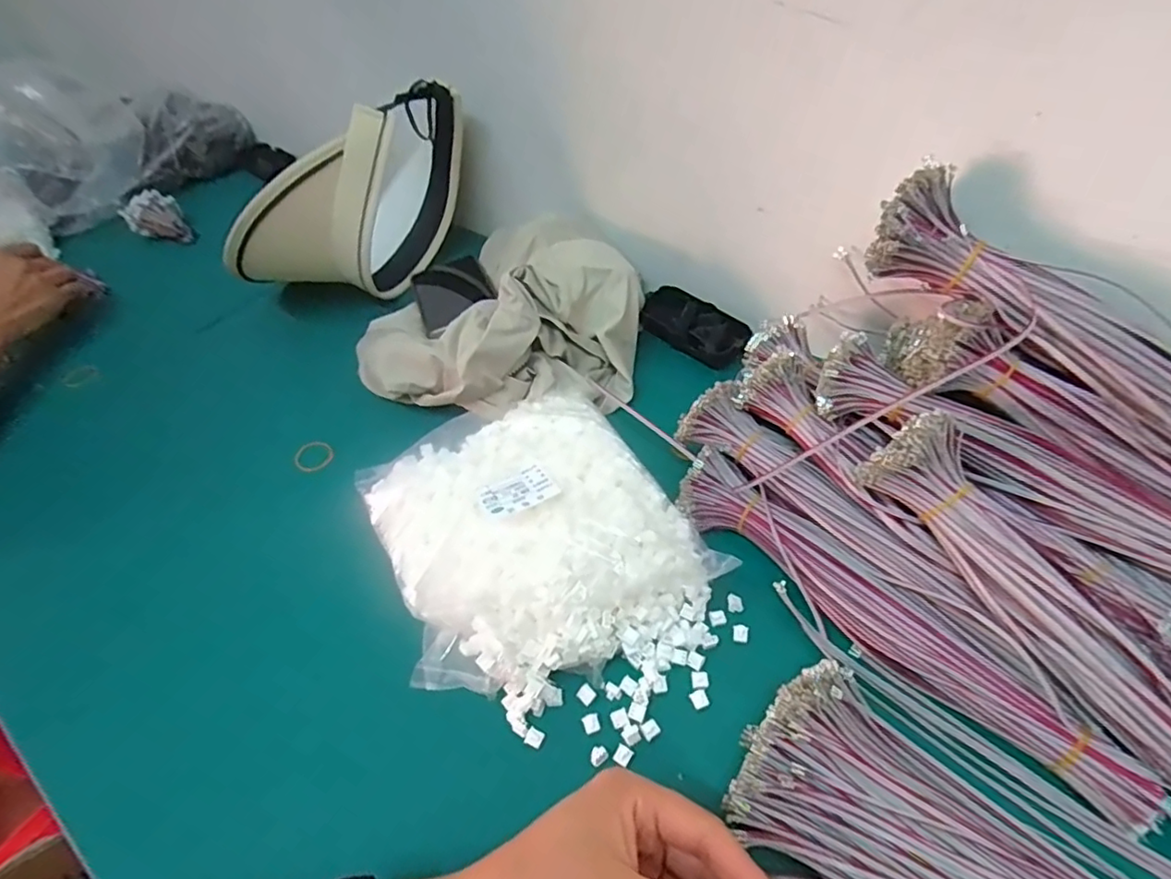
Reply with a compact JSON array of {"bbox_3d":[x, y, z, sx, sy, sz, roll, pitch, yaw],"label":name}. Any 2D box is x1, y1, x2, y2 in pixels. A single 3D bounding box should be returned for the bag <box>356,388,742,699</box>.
[{"bbox_3d":[-0.037,0.063,0.426,0.193,0.058,0.206,-23,50,-14],"label":"bag"}]

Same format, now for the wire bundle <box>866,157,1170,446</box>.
[{"bbox_3d":[0.339,-0.023,0.356,0.393,0.047,0.060,38,60,7],"label":"wire bundle"}]

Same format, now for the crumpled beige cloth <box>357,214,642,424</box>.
[{"bbox_3d":[-0.074,-0.108,0.554,0.240,0.087,0.212,19,53,22],"label":"crumpled beige cloth"}]

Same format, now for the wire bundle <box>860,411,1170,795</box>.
[{"bbox_3d":[0.266,0.111,0.319,0.047,0.046,0.294,-30,70,-19],"label":"wire bundle"}]

